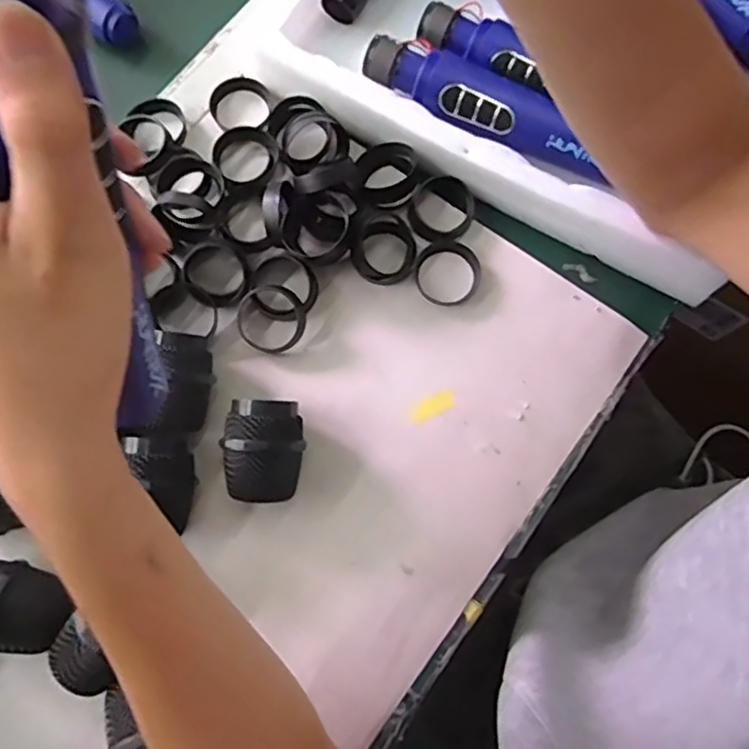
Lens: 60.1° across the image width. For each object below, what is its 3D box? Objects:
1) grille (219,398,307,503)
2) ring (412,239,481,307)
[{"bbox_3d":[-0.065,0.046,0.383,0.045,0.048,0.058,-7,74,-3],"label":"grille"},{"bbox_3d":[0.048,-0.069,0.433,0.044,0.008,0.045,0,74,-1],"label":"ring"}]

